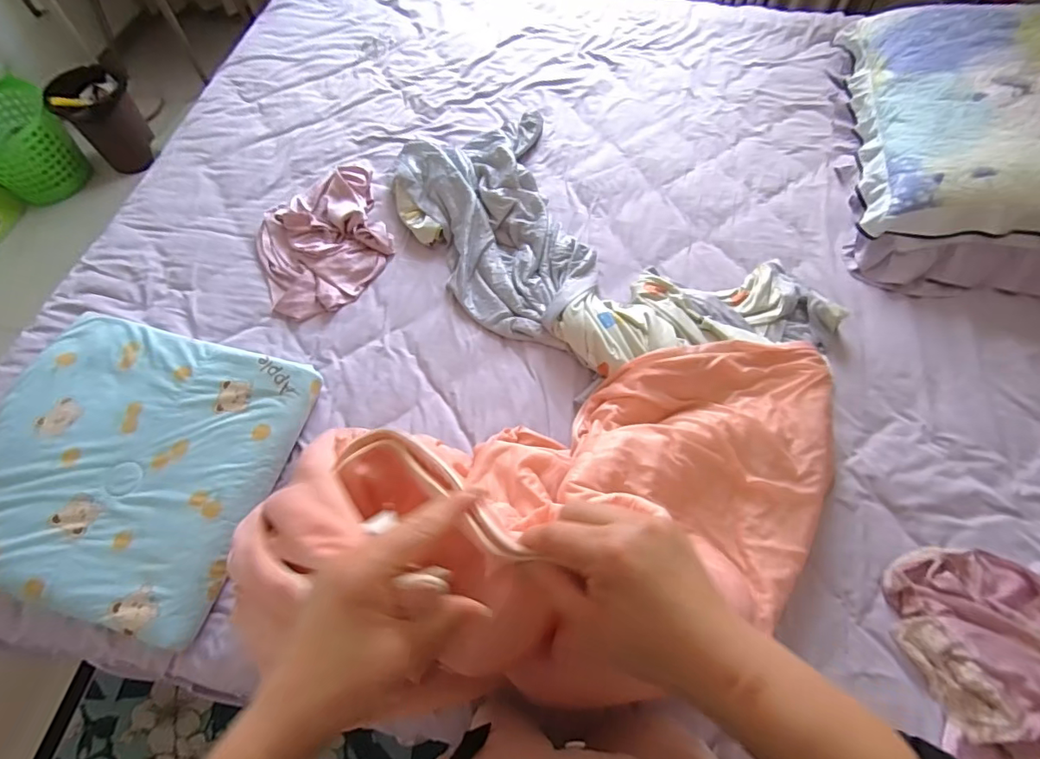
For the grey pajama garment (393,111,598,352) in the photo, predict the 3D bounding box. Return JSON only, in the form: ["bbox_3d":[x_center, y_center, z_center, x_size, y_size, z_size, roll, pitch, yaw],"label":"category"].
[{"bbox_3d":[-0.057,-0.337,1.115,0.373,0.074,0.621,-15,62,-7],"label":"grey pajama garment"}]

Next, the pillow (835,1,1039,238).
[{"bbox_3d":[1.025,-0.588,1.139,0.477,0.155,0.718,11,62,7],"label":"pillow"}]

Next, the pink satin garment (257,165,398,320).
[{"bbox_3d":[-0.425,-0.304,1.120,0.268,0.043,0.361,-20,63,-10],"label":"pink satin garment"}]

